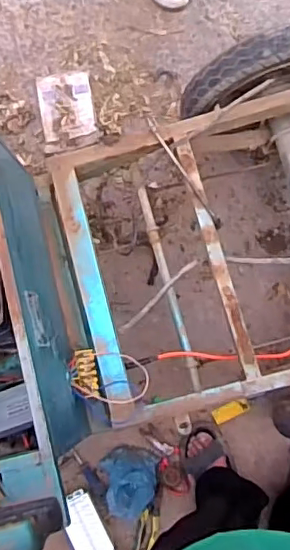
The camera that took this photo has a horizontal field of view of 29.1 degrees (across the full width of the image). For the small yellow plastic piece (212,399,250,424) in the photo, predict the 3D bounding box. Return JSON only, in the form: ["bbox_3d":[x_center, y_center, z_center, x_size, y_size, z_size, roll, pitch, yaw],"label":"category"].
[{"bbox_3d":[0.220,0.348,1.429,0.093,0.013,0.039,-25,80,3],"label":"small yellow plastic piece"}]

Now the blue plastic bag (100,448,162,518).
[{"bbox_3d":[-0.044,0.522,1.412,0.149,0.073,0.171,2,80,5],"label":"blue plastic bag"}]

